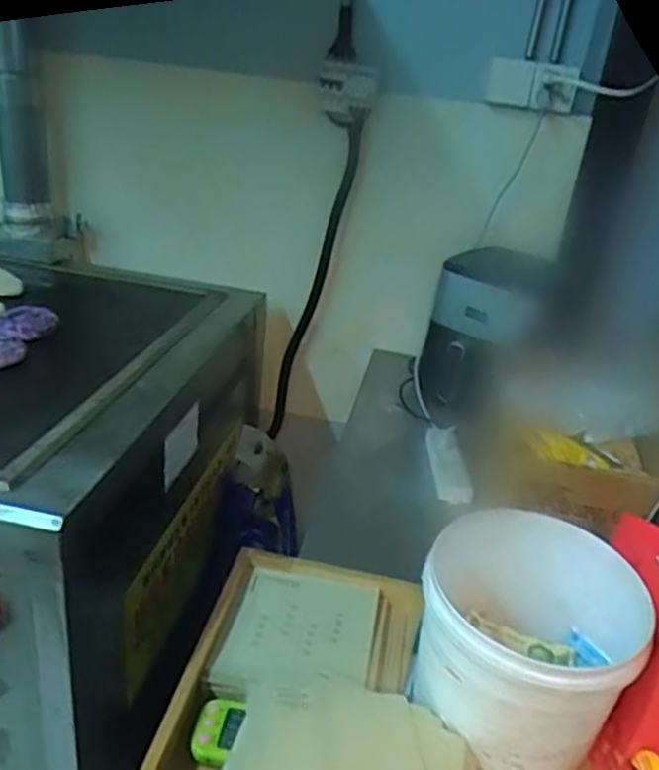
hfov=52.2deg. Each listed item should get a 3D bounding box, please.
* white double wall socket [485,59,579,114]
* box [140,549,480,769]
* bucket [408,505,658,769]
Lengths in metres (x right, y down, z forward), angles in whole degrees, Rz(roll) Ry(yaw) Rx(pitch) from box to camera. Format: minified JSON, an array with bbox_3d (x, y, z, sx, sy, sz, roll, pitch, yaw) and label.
[{"bbox_3d":[0.390,-0.576,1.297,0.164,0.079,0.042,12,26,9],"label":"white double wall socket"},{"bbox_3d":[-0.009,0.324,0.673,0.301,0.072,0.404,9,26,5],"label":"box"},{"bbox_3d":[0.196,0.263,0.701,0.206,0.159,0.225,6,26,-3],"label":"bucket"}]

